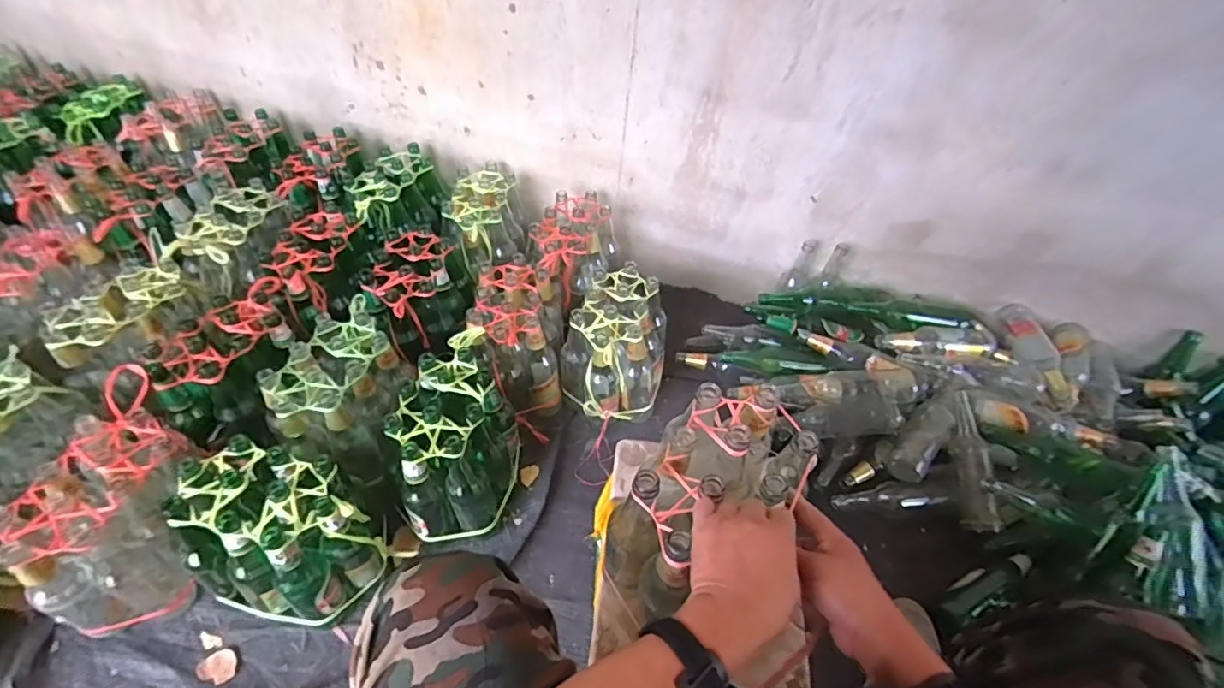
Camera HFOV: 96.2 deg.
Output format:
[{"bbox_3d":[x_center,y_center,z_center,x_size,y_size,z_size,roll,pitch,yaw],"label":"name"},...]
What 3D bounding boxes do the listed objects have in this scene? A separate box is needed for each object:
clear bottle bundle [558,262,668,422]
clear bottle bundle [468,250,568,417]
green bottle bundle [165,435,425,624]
[{"bbox_3d":[0.013,0.016,1.135,0.194,0.241,0.249,17,49,8],"label":"clear bottle bundle"},{"bbox_3d":[-0.188,-0.008,1.138,0.171,0.249,0.245,-1,49,-8],"label":"clear bottle bundle"},{"bbox_3d":[-0.486,0.294,0.831,0.252,0.242,0.177,13,48,5],"label":"green bottle bundle"}]

